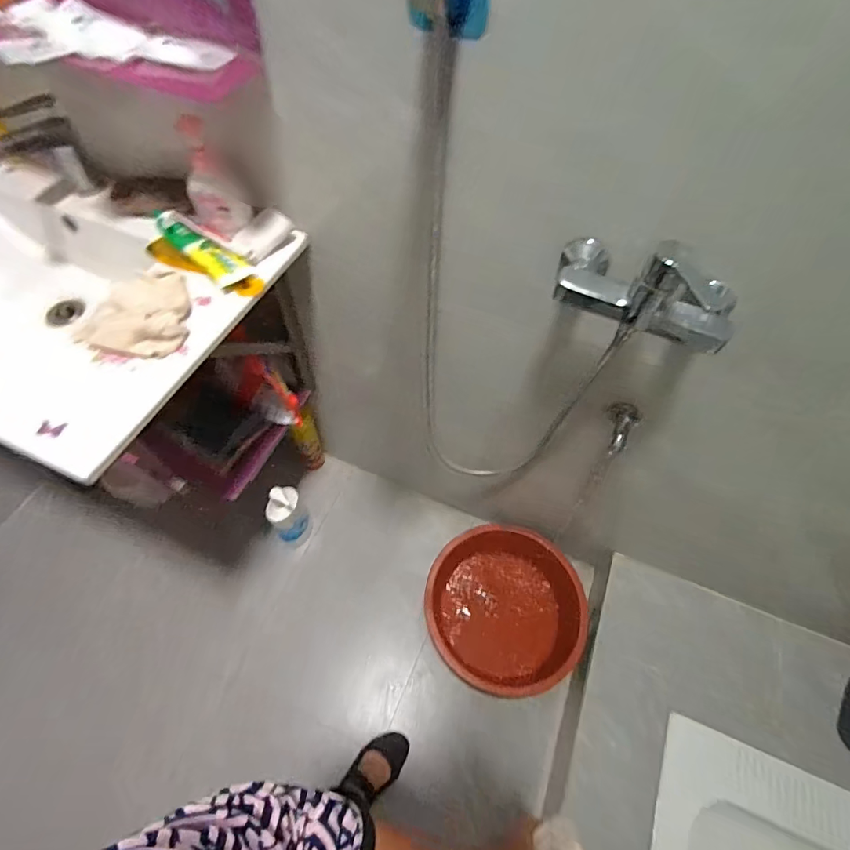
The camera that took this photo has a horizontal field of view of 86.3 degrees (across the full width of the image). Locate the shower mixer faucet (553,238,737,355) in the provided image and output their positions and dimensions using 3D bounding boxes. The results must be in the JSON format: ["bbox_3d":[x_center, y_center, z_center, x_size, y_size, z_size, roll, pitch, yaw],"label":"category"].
[{"bbox_3d":[0.253,-0.165,0.511,0.197,0.081,0.087,19,56,12],"label":"shower mixer faucet"}]

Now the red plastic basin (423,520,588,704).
[{"bbox_3d":[0.207,0.457,1.145,0.371,0.138,0.376,1,54,-1],"label":"red plastic basin"}]

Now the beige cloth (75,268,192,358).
[{"bbox_3d":[-0.380,-0.166,0.619,0.142,0.035,0.161,7,54,3],"label":"beige cloth"}]

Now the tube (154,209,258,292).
[{"bbox_3d":[-0.336,-0.269,0.681,0.189,0.033,0.057,37,61,23],"label":"tube"}]

